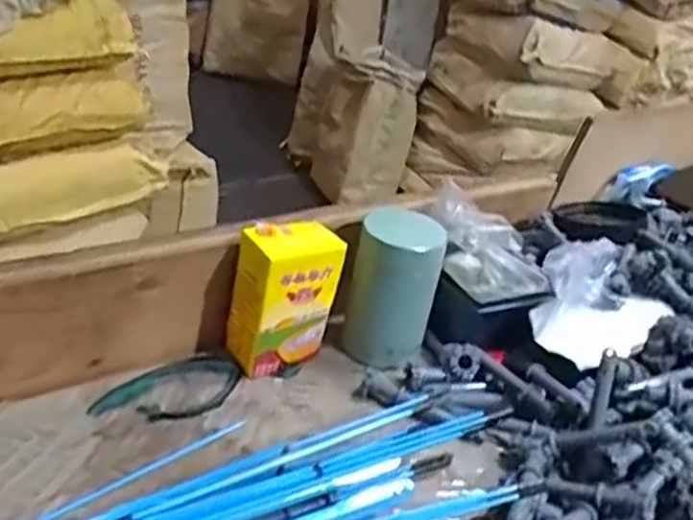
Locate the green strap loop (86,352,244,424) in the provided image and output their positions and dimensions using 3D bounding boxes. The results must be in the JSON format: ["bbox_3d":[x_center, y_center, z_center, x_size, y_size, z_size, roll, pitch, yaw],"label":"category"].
[{"bbox_3d":[-0.117,0.092,0.517,0.053,0.008,0.114,29,36,31],"label":"green strap loop"}]

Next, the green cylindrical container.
[{"bbox_3d":[0.036,0.025,0.572,0.067,0.108,0.068,7,30,-4],"label":"green cylindrical container"}]

